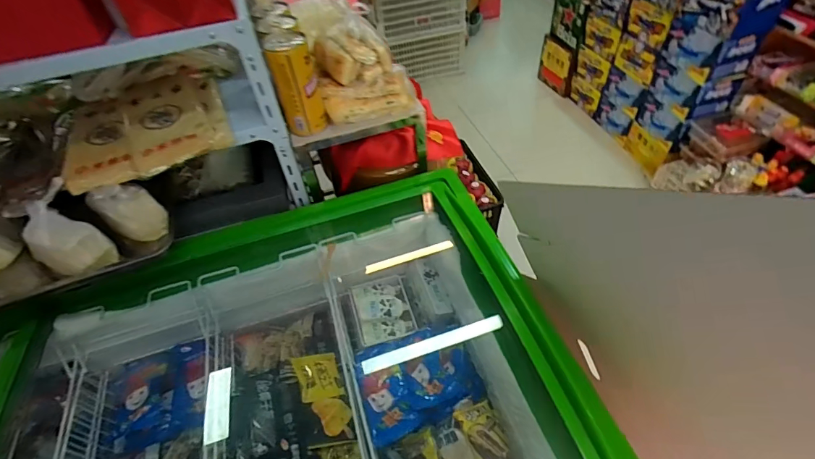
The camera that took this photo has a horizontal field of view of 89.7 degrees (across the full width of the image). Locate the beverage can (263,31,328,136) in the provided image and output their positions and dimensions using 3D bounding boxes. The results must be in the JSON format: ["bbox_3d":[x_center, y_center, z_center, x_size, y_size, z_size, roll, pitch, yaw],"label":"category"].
[{"bbox_3d":[-0.227,-0.296,0.848,0.081,0.184,0.080,-3,48,3],"label":"beverage can"}]

